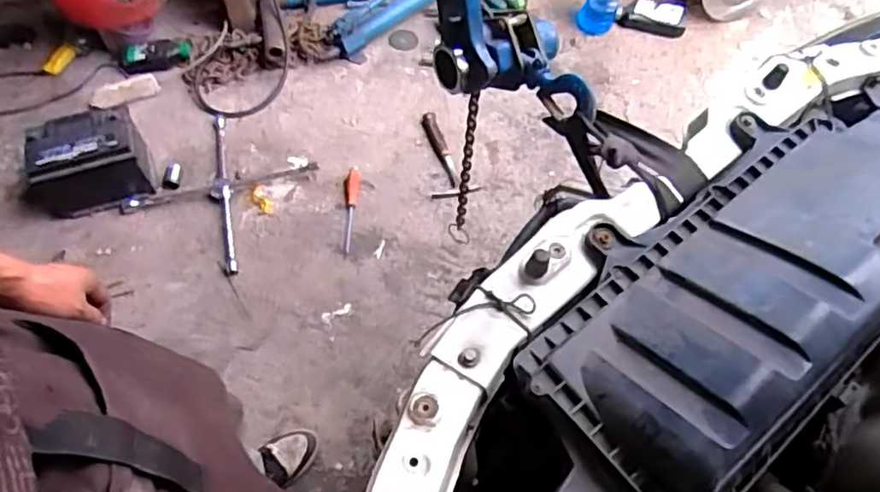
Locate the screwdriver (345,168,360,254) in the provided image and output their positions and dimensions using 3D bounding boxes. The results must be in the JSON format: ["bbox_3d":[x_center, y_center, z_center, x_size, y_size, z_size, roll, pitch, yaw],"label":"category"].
[{"bbox_3d":[-0.229,-0.102,1.642,0.034,0.036,0.230,2,58,-3],"label":"screwdriver"}]

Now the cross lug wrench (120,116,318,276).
[{"bbox_3d":[-0.564,-0.150,1.680,0.347,0.027,0.368,27,60,13],"label":"cross lug wrench"}]

